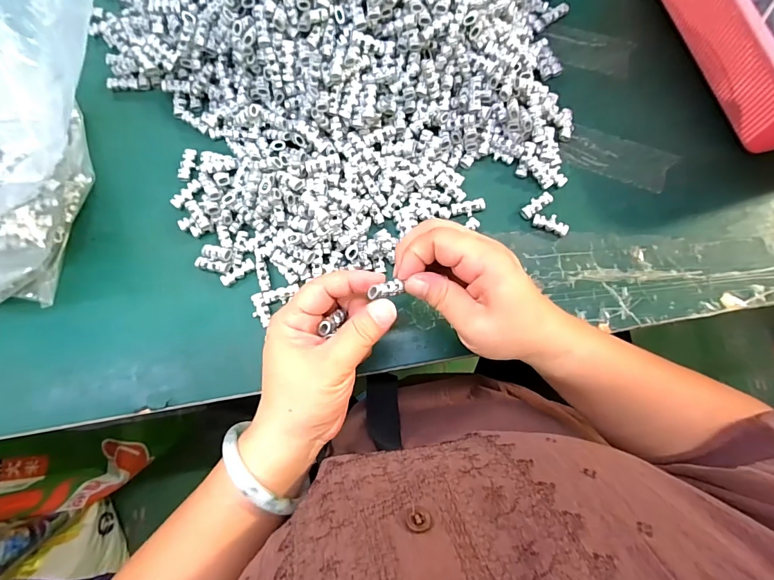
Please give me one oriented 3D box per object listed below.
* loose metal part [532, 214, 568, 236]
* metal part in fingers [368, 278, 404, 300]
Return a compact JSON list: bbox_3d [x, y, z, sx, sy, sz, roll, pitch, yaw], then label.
[{"bbox_3d":[0.143,-0.059,0.347,0.031,0.006,0.016,18,78,3],"label":"loose metal part"},{"bbox_3d":[0.000,0.000,0.252,0.024,0.007,0.009,-15,77,-36],"label":"metal part in fingers"}]

